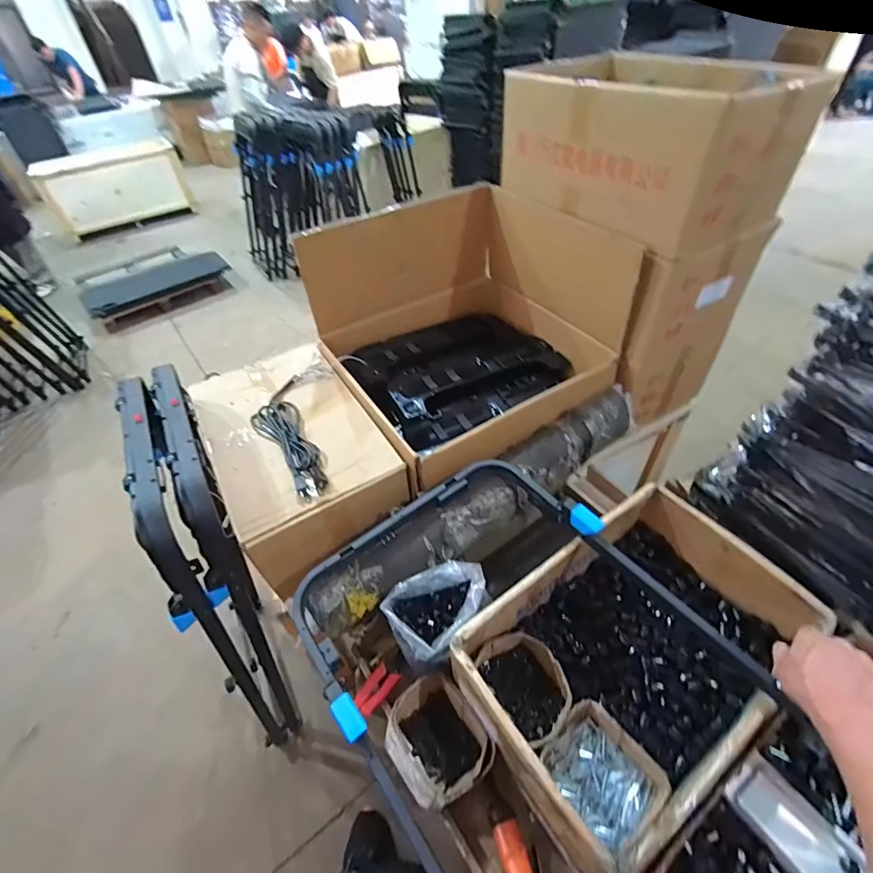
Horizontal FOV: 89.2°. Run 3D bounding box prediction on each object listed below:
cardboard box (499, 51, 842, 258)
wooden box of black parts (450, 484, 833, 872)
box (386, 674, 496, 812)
[{"bbox_3d":[0.446,-0.641,0.970,0.346,0.246,0.532,-25,49,-18],"label":"cardboard box"},{"bbox_3d":[0.335,0.359,0.749,0.530,0.165,0.347,-29,50,-21],"label":"wooden box of black parts"},{"bbox_3d":[-0.001,0.506,0.741,0.142,0.090,0.170,-32,51,-23],"label":"box"}]

